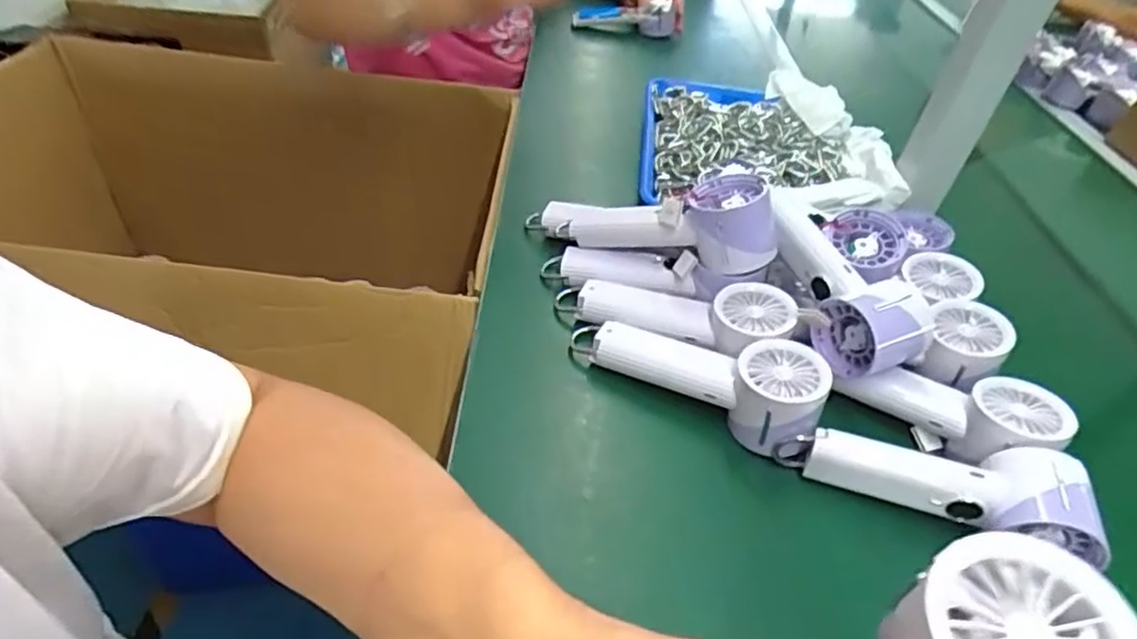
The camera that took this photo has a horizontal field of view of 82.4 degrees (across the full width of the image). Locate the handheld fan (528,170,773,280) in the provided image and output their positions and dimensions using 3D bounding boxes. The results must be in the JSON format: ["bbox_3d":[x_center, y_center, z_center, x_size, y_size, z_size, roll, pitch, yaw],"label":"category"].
[{"bbox_3d":[0.059,-0.083,0.573,0.239,0.064,0.053,6,37,35],"label":"handheld fan"}]

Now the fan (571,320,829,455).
[{"bbox_3d":[0.094,0.043,0.500,0.197,0.059,0.060,14,41,27],"label":"fan"}]

